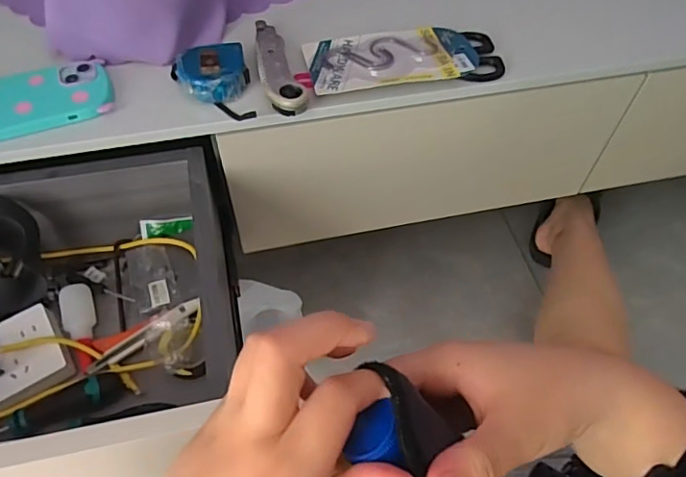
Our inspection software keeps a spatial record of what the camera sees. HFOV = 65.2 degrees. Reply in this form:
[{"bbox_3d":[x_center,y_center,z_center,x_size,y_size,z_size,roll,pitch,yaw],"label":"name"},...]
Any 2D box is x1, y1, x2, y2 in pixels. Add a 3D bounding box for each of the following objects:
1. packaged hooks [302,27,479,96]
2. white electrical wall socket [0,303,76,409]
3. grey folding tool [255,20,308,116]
[{"bbox_3d":[0.051,-0.194,0.574,0.176,0.011,0.090,-8,56,-8],"label":"packaged hooks"},{"bbox_3d":[-0.338,0.121,0.564,0.086,0.026,0.087,-23,59,-17],"label":"white electrical wall socket"},{"bbox_3d":[-0.071,-0.182,0.559,0.039,0.021,0.140,-14,56,-11],"label":"grey folding tool"}]

